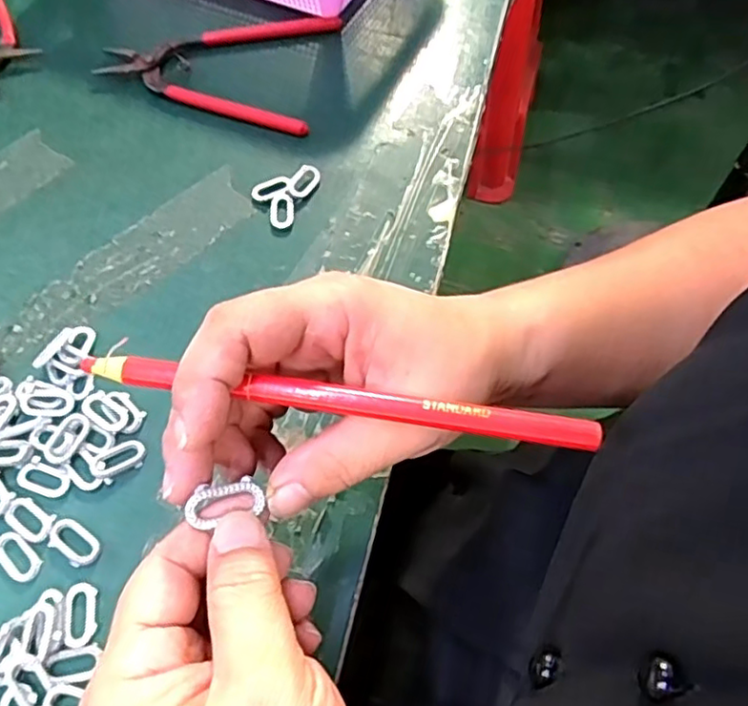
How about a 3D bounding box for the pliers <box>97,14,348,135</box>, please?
[{"bbox_3d":[-0.097,-0.207,0.440,0.151,0.012,0.111,19,63,10],"label":"pliers"}]

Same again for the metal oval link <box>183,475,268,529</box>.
[{"bbox_3d":[-0.047,0.047,0.204,0.023,0.004,0.012,-13,61,-19],"label":"metal oval link"}]

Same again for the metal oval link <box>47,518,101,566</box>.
[{"bbox_3d":[-0.132,0.082,0.280,0.025,0.004,0.014,33,66,17],"label":"metal oval link"}]

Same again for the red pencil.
[{"bbox_3d":[-0.011,0.014,0.201,0.159,0.008,0.012,8,61,4],"label":"red pencil"}]

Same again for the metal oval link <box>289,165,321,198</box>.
[{"bbox_3d":[-0.041,-0.103,0.381,0.014,0.005,0.023,28,65,15],"label":"metal oval link"}]

